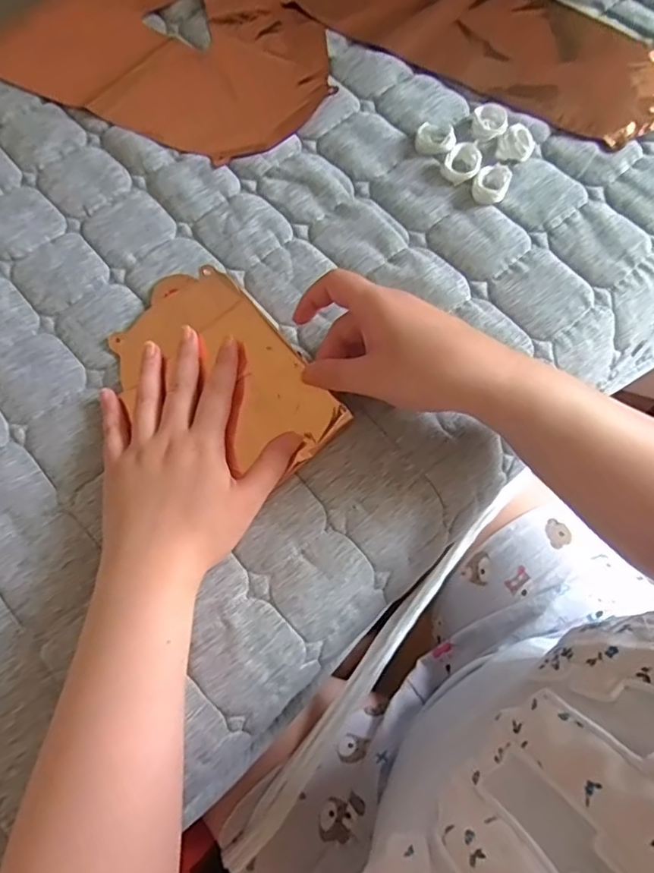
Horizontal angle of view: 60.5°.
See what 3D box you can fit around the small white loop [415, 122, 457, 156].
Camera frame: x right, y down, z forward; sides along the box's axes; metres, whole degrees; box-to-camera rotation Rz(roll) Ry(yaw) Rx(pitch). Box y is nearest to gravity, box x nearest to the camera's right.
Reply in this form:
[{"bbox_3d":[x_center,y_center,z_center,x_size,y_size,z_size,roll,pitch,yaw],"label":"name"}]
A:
[{"bbox_3d":[0.089,-0.245,0.458,0.033,0.011,0.028,18,73,8],"label":"small white loop"}]

